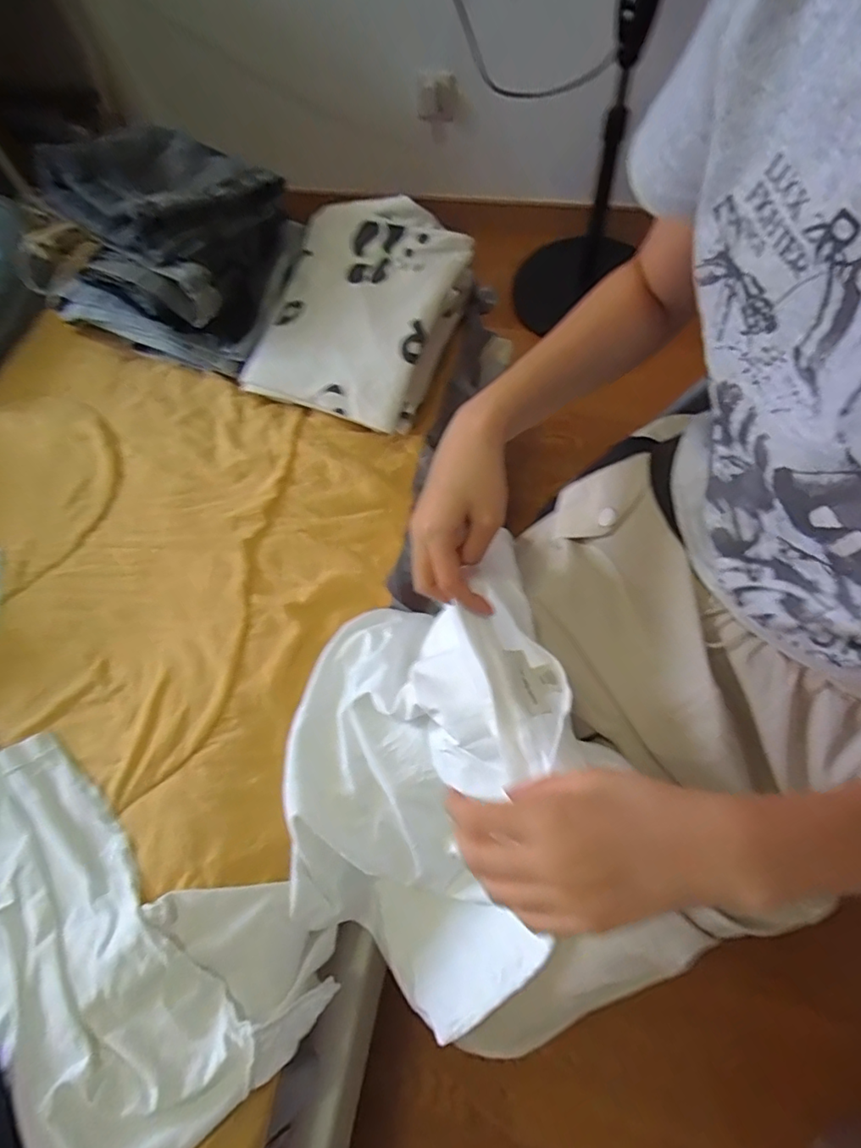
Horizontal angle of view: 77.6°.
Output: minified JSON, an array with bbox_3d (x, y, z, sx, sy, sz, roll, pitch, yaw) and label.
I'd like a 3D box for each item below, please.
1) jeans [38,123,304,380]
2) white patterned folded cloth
[{"bbox_3d":[-0.320,-0.388,0.650,0.263,0.189,0.206,18,70,13],"label":"jeans"},{"bbox_3d":[-0.081,-0.312,0.634,0.208,0.049,0.263,22,86,10],"label":"white patterned folded cloth"}]

